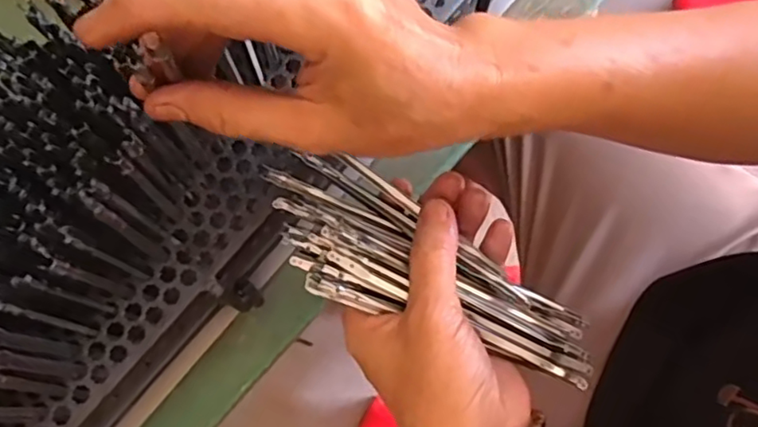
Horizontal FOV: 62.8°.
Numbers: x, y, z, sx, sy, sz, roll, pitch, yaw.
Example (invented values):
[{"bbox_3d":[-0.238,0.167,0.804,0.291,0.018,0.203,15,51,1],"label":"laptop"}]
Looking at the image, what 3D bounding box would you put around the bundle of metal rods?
[{"bbox_3d":[0.021,0.027,0.293,0.170,0.020,0.061,28,76,9],"label":"bundle of metal rods"}]

